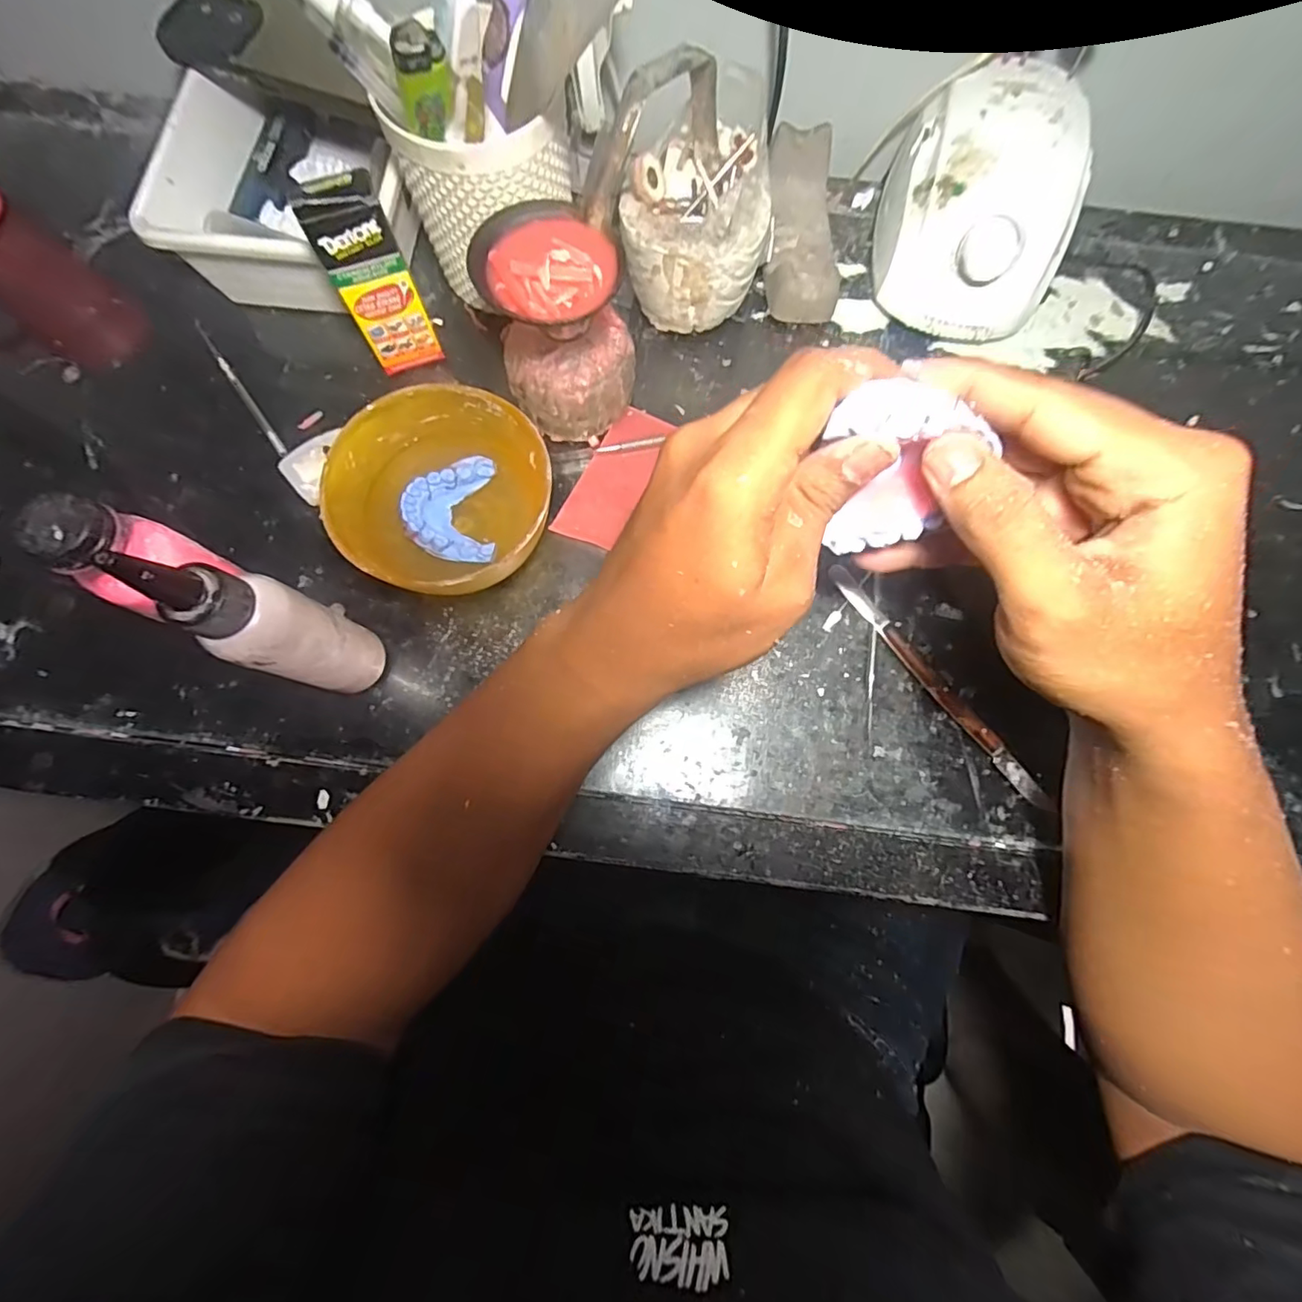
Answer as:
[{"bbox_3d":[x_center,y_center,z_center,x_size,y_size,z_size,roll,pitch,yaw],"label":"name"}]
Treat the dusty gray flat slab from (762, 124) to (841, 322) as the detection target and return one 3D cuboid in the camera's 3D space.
[{"bbox_3d":[0.103,-0.287,0.385,0.046,0.035,0.127,2,77,-1],"label":"dusty gray flat slab"}]

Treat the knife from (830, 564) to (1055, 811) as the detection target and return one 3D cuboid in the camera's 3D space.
[{"bbox_3d":[0.161,0.019,0.322,0.012,0.012,0.172,-38,81,-9],"label":"knife"}]

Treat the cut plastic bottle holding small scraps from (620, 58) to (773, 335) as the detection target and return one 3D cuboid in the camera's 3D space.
[{"bbox_3d":[0.029,-0.257,0.334,0.079,0.101,0.077,20,78,3],"label":"cut plastic bottle holding small scraps"}]

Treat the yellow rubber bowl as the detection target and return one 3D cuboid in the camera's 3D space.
[{"bbox_3d":[-0.112,-0.080,0.312,0.095,0.064,0.107,21,78,3],"label":"yellow rubber bowl"}]

